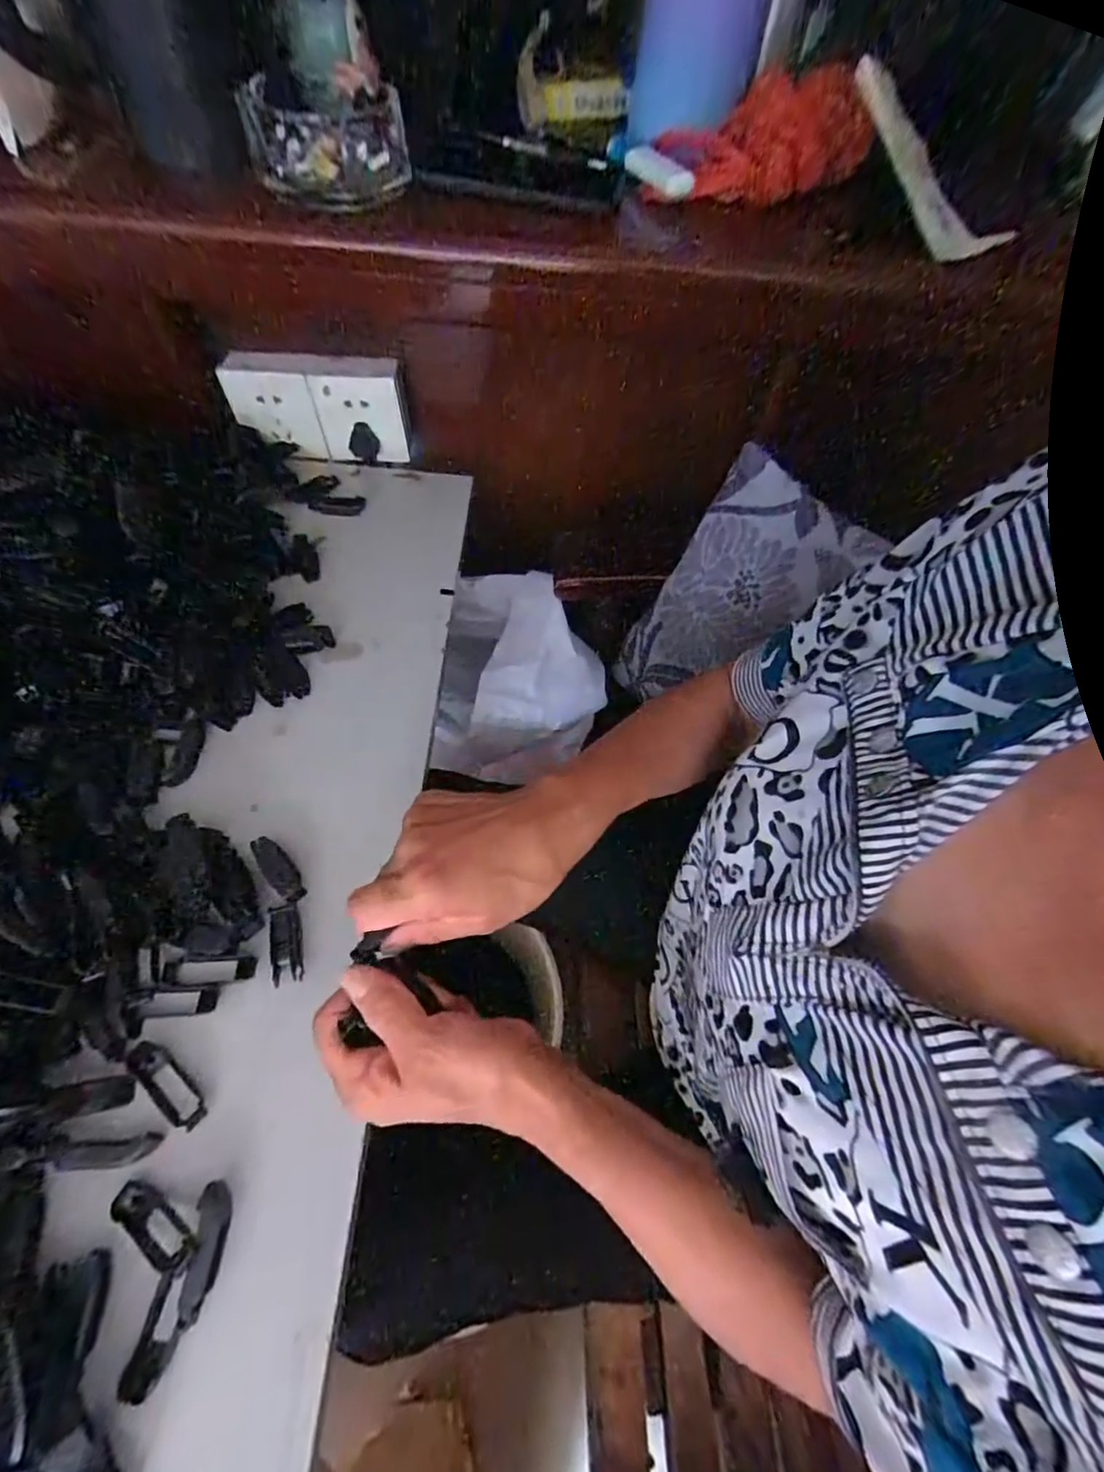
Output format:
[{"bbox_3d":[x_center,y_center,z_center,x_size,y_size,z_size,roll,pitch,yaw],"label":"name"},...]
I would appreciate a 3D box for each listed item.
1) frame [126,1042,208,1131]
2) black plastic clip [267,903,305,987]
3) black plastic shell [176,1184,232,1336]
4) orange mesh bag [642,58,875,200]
[{"bbox_3d":[-0.216,0.195,0.320,0.055,0.010,0.016,38,64,16],"label":"frame"},{"bbox_3d":[-0.167,0.130,0.360,0.018,0.010,0.046,-10,62,-10],"label":"black plastic clip"},{"bbox_3d":[-0.173,0.259,0.288,0.016,0.013,0.054,-2,60,-5],"label":"black plastic shell"},{"bbox_3d":[0.161,-0.489,0.462,0.182,0.061,0.083,-19,63,-15],"label":"orange mesh bag"}]

